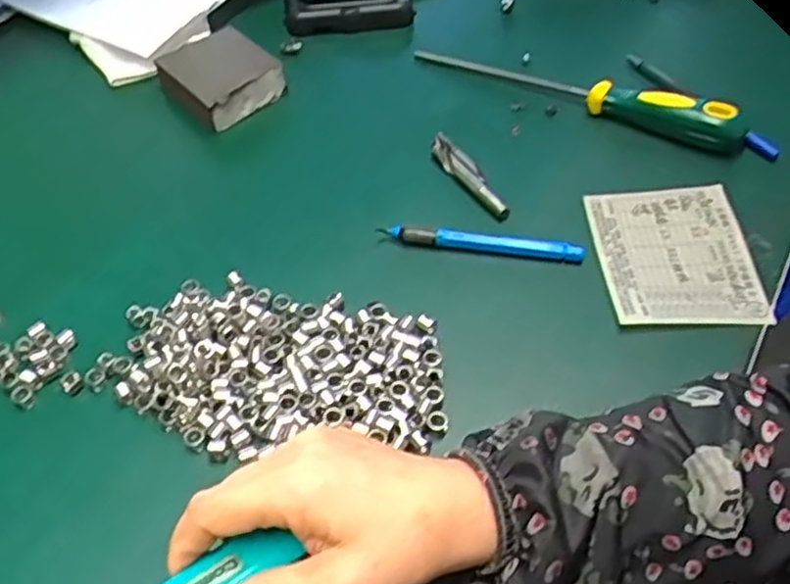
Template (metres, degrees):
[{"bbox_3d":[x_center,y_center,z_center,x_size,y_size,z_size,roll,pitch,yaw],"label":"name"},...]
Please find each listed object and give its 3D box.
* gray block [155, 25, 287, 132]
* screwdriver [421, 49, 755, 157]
[{"bbox_3d":[-0.135,-0.165,0.566,0.070,0.025,0.093,-33,56,-22],"label":"gray block"},{"bbox_3d":[0.127,-0.141,0.535,0.234,0.038,0.028,19,54,19],"label":"screwdriver"}]

